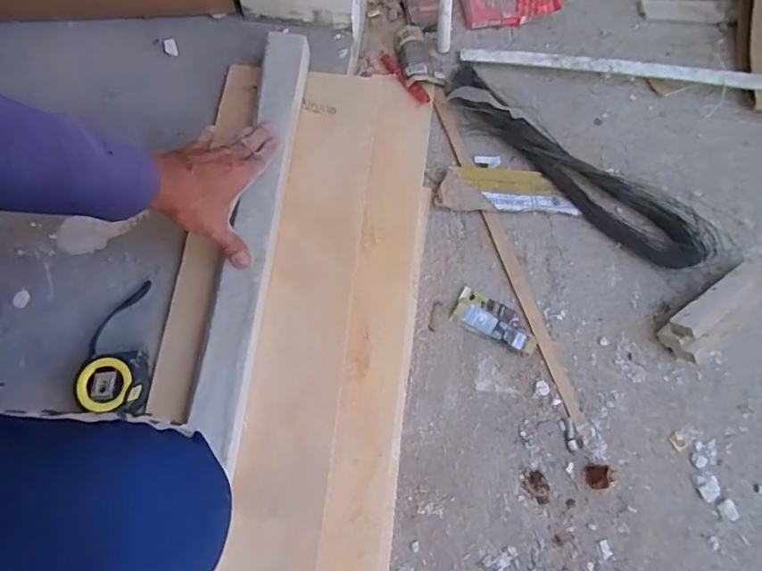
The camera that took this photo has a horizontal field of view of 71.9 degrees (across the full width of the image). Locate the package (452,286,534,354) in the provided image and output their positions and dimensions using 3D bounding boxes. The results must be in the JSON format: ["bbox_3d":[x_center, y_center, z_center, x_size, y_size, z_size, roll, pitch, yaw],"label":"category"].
[{"bbox_3d":[0.157,0.048,0.711,0.115,0.011,0.050,25,73,8],"label":"package"}]

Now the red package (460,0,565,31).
[{"bbox_3d":[0.212,-0.473,0.867,0.157,0.047,0.077,-5,72,-2],"label":"red package"}]

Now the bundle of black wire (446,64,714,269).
[{"bbox_3d":[0.277,-0.180,0.767,0.452,0.055,0.093,38,75,12],"label":"bundle of black wire"}]

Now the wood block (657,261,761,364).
[{"bbox_3d":[0.456,0.034,0.701,0.173,0.054,0.065,-35,75,-11],"label":"wood block"}]

